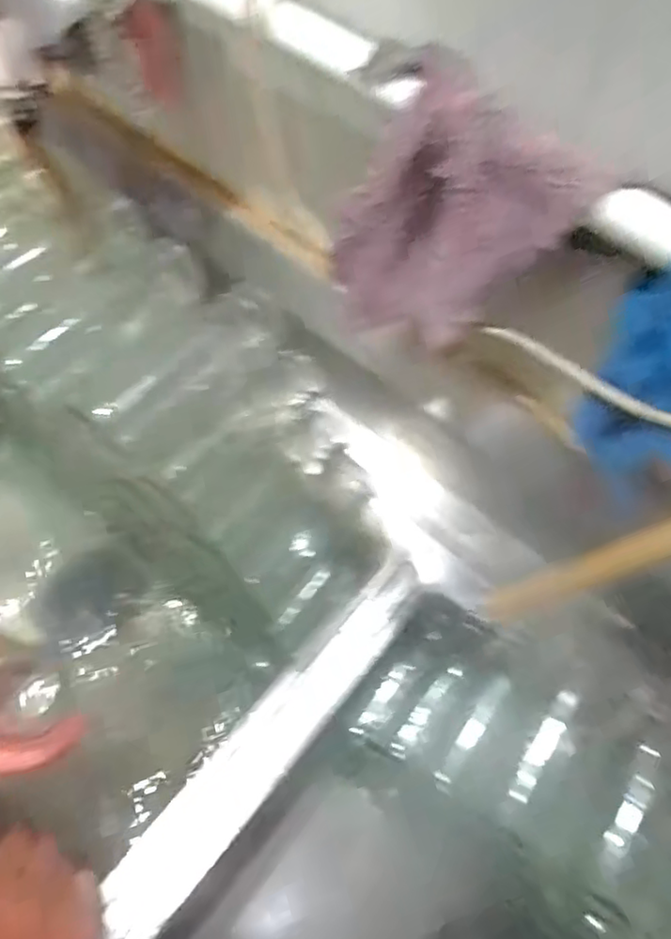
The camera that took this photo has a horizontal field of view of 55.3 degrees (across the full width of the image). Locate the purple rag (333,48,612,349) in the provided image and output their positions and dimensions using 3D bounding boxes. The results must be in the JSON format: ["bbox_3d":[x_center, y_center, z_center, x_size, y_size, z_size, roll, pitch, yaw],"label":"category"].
[{"bbox_3d":[0.066,-0.134,0.377,0.131,0.148,0.061,32,65,12],"label":"purple rag"}]

